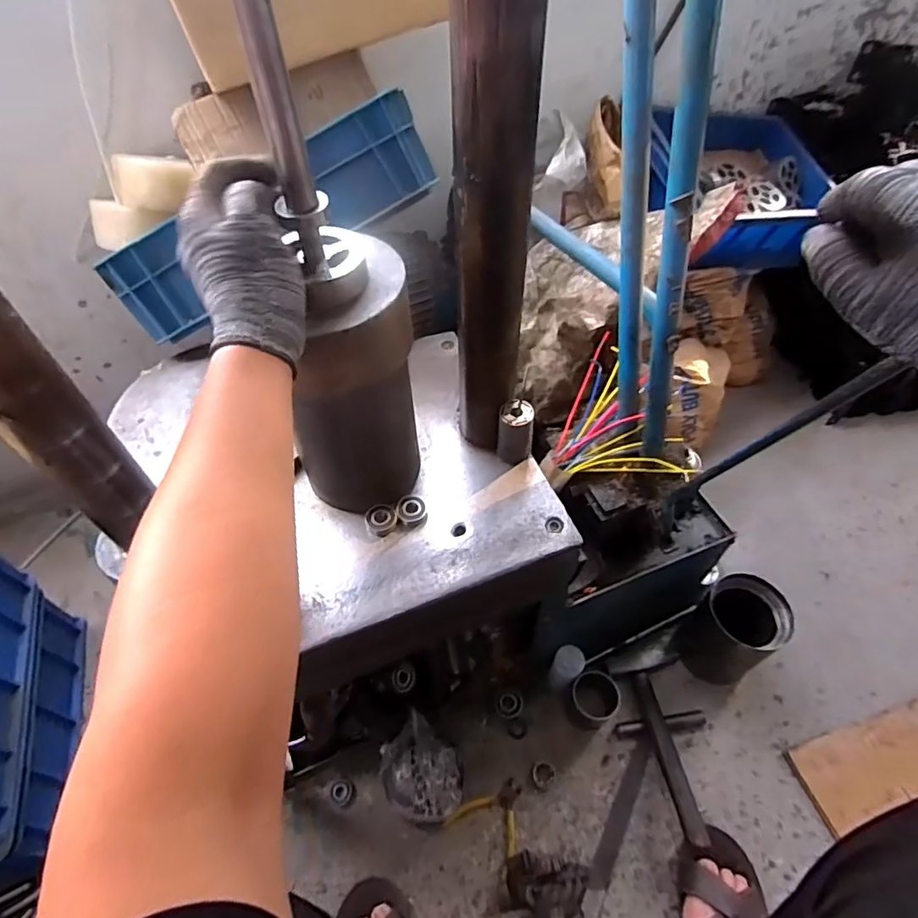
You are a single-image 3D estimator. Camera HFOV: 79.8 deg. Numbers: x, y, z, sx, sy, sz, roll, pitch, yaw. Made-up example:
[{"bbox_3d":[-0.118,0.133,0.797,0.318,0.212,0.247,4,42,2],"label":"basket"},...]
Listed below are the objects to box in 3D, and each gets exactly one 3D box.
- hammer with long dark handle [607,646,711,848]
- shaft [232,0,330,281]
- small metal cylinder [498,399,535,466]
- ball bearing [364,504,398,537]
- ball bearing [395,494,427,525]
[{"bbox_3d":[0.324,0.423,0.841,0.138,0.051,0.274,-11,52,-7],"label":"hammer with long dark handle"},{"bbox_3d":[-0.113,-0.215,0.360,0.023,0.196,0.024,-21,51,-14],"label":"shaft"},{"bbox_3d":[0.066,-0.030,0.628,0.039,0.079,0.034,3,52,3],"label":"small metal cylinder"},{"bbox_3d":[-0.085,0.067,0.599,0.034,0.014,0.031,-1,52,1],"label":"ball bearing"},{"bbox_3d":[-0.053,0.055,0.610,0.033,0.013,0.033,-1,52,1],"label":"ball bearing"}]

